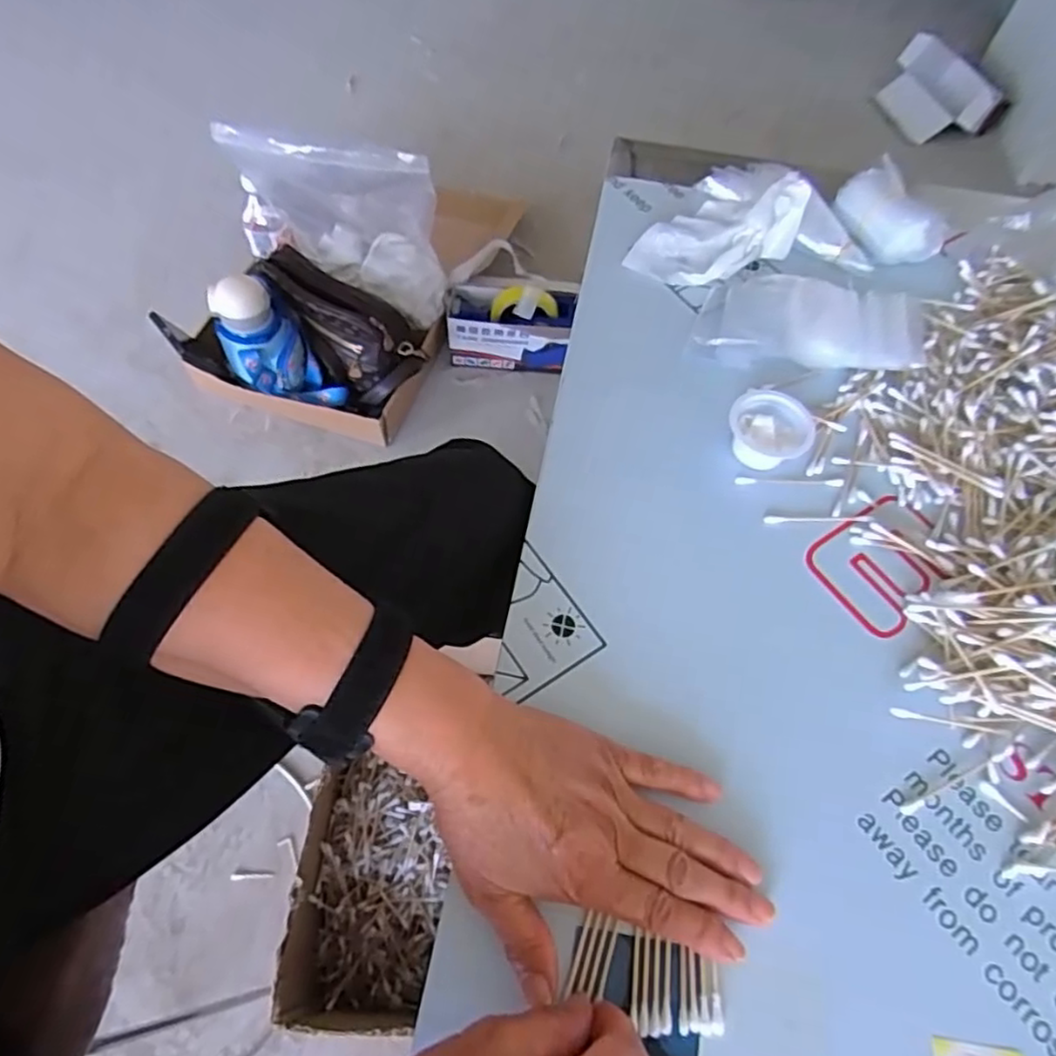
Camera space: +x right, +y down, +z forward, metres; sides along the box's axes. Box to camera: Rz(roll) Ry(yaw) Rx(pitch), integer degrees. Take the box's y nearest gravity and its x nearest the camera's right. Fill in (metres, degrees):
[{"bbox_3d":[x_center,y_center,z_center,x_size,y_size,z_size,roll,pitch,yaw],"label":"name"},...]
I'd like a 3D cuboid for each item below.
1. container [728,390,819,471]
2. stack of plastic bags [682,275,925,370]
[{"bbox_3d":[0.162,-0.066,0.449,0.054,0.028,0.044,19,62,7],"label":"container"},{"bbox_3d":[0.208,-0.151,0.493,0.166,0.018,0.085,12,61,3],"label":"stack of plastic bags"}]

